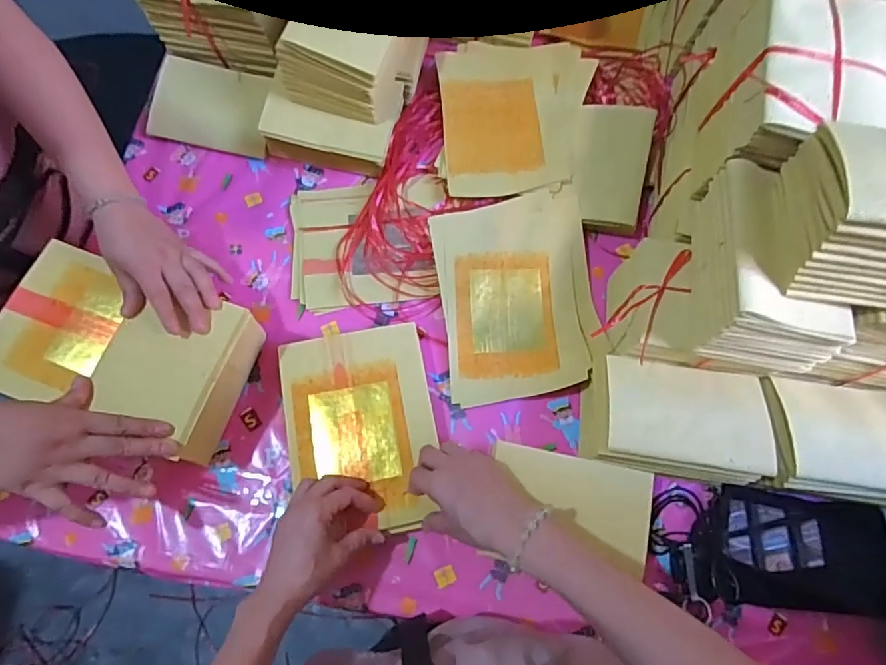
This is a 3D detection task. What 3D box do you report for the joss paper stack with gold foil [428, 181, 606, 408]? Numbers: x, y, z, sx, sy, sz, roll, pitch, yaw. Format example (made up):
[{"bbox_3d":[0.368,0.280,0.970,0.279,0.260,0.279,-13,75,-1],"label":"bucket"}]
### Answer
[{"bbox_3d":[0.092,-0.049,0.653,0.189,0.035,0.252,-7,73,-4],"label":"joss paper stack with gold foil"}]

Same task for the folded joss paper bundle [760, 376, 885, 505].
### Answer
[{"bbox_3d":[0.414,0.106,0.535,0.164,0.042,0.117,9,72,1],"label":"folded joss paper bundle"}]

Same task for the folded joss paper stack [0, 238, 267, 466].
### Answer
[{"bbox_3d":[-0.331,0.027,0.579,0.224,0.115,0.159,20,73,5],"label":"folded joss paper stack"}]

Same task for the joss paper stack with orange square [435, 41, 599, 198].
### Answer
[{"bbox_3d":[0.096,-0.298,0.719,0.198,0.030,0.246,2,72,-1],"label":"joss paper stack with orange square"}]

